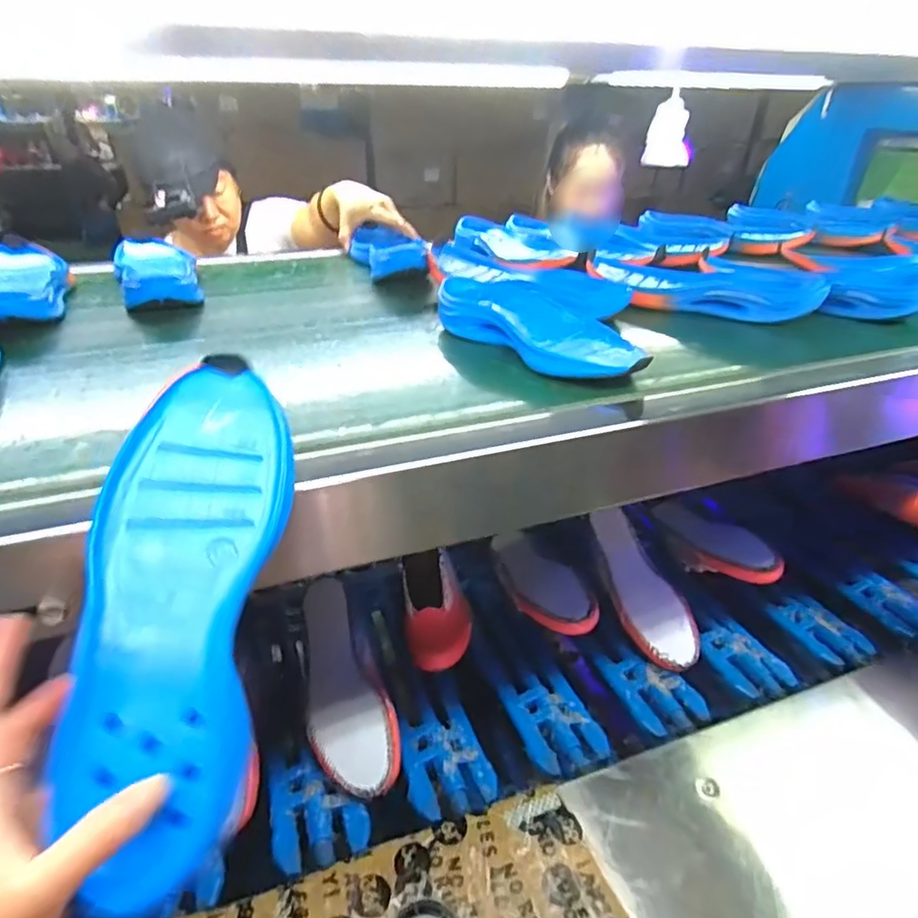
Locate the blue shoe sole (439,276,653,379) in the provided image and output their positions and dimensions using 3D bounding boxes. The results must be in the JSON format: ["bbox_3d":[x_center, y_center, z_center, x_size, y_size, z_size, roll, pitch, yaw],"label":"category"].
[{"bbox_3d":[0.080,-0.133,0.610,0.093,0.047,0.245,-22,37,-35],"label":"blue shoe sole"}]

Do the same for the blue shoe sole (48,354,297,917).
[{"bbox_3d":[-0.150,0.074,0.321,0.095,0.036,0.271,-1,65,-3],"label":"blue shoe sole"}]

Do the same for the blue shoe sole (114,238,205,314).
[{"bbox_3d":[-0.389,-0.243,0.774,0.097,0.039,0.254,-13,33,-24],"label":"blue shoe sole"}]

